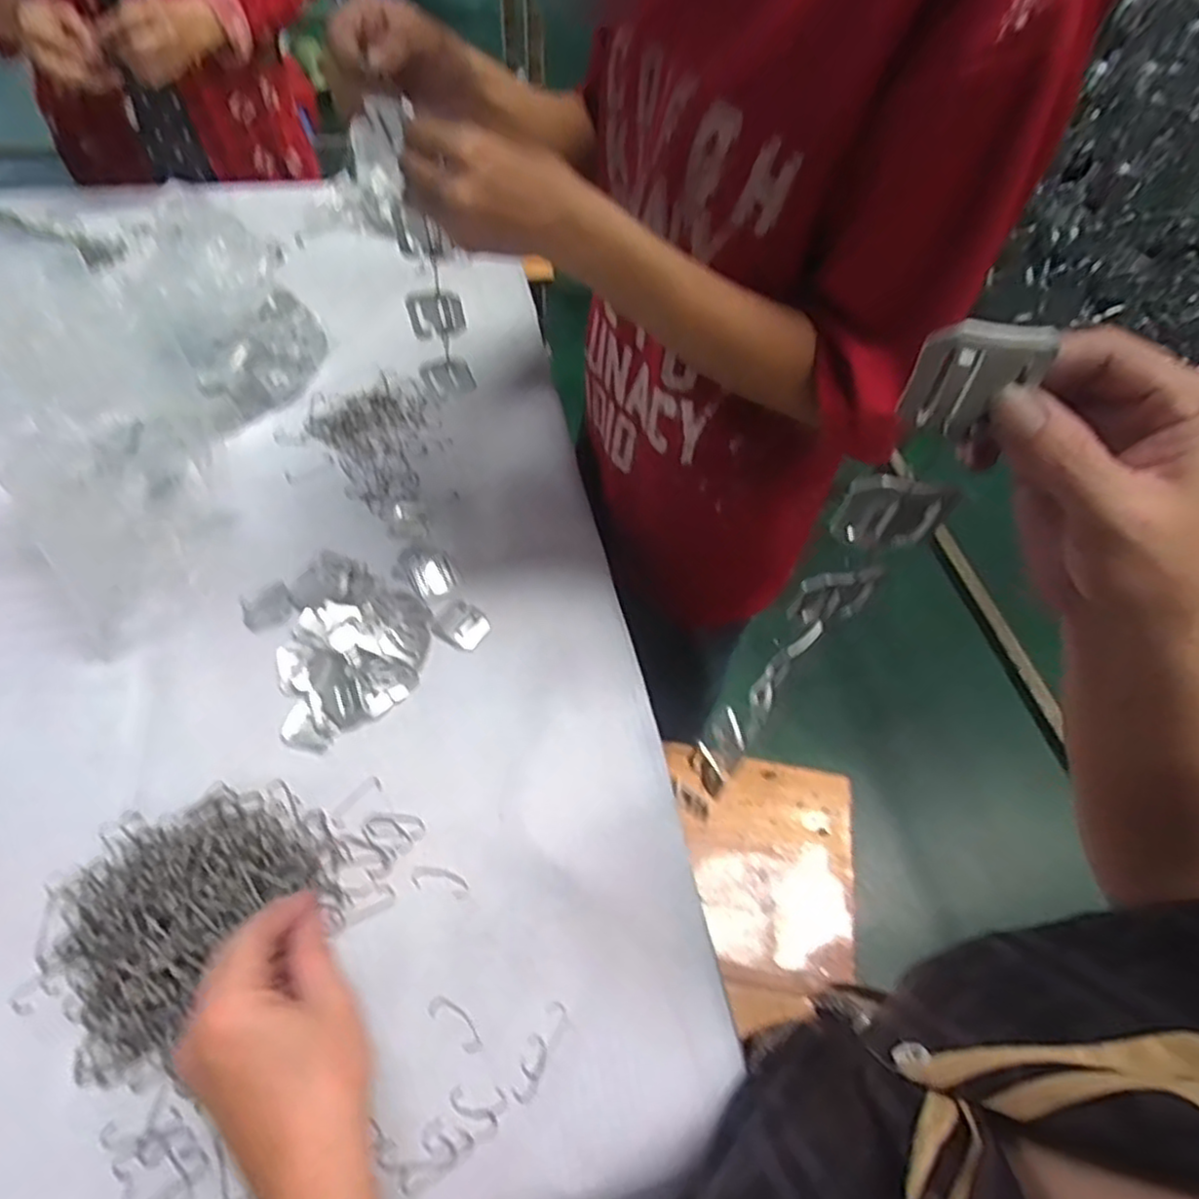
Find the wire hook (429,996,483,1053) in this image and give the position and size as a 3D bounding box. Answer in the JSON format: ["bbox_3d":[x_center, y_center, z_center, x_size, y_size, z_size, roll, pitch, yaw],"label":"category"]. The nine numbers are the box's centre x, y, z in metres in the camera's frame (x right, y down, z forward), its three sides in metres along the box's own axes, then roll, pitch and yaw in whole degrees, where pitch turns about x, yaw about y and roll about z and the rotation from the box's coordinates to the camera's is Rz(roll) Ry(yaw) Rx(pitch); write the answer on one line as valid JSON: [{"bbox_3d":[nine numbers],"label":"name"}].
[{"bbox_3d":[-0.088,0.260,0.432,0.041,0.004,0.014,35,60,20],"label":"wire hook"}]

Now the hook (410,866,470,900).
[{"bbox_3d":[-0.109,0.193,0.482,0.039,0.004,0.016,12,55,6],"label":"hook"}]

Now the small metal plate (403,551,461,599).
[{"bbox_3d":[-0.148,-0.024,0.620,0.040,0.004,0.047,-23,59,-17],"label":"small metal plate"}]

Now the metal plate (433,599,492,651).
[{"bbox_3d":[-0.117,0.022,0.598,0.042,0.007,0.037,29,58,17],"label":"metal plate"}]

